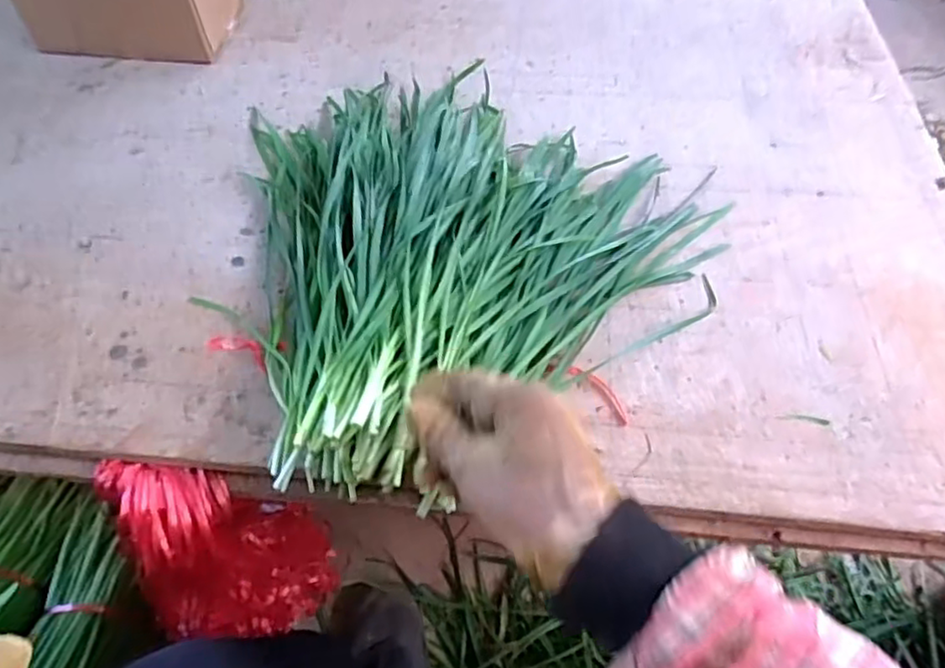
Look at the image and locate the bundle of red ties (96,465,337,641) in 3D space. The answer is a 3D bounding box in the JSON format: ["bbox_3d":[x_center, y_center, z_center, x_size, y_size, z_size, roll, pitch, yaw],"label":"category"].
[{"bbox_3d":[-0.177,0.163,0.504,0.080,0.209,0.116,-19,50,21],"label":"bundle of red ties"}]

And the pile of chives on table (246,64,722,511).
[{"bbox_3d":[0.008,-0.111,0.542,0.360,0.082,0.464,-11,53,-6],"label":"pile of chives on table"}]

